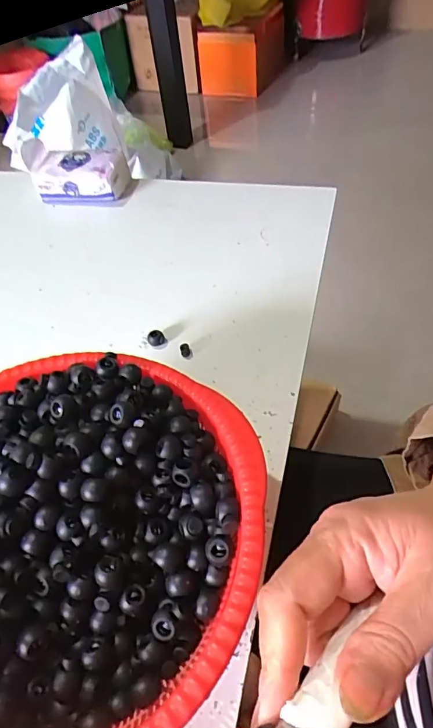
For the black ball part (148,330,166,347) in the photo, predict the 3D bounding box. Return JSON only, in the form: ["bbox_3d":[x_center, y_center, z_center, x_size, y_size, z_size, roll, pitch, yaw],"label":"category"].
[{"bbox_3d":[-0.057,-0.024,0.440,0.016,0.012,0.012,-22,51,-12],"label":"black ball part"}]

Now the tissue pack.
[{"bbox_3d":[-0.177,-0.249,0.616,0.122,0.052,0.067,1,50,8],"label":"tissue pack"}]

